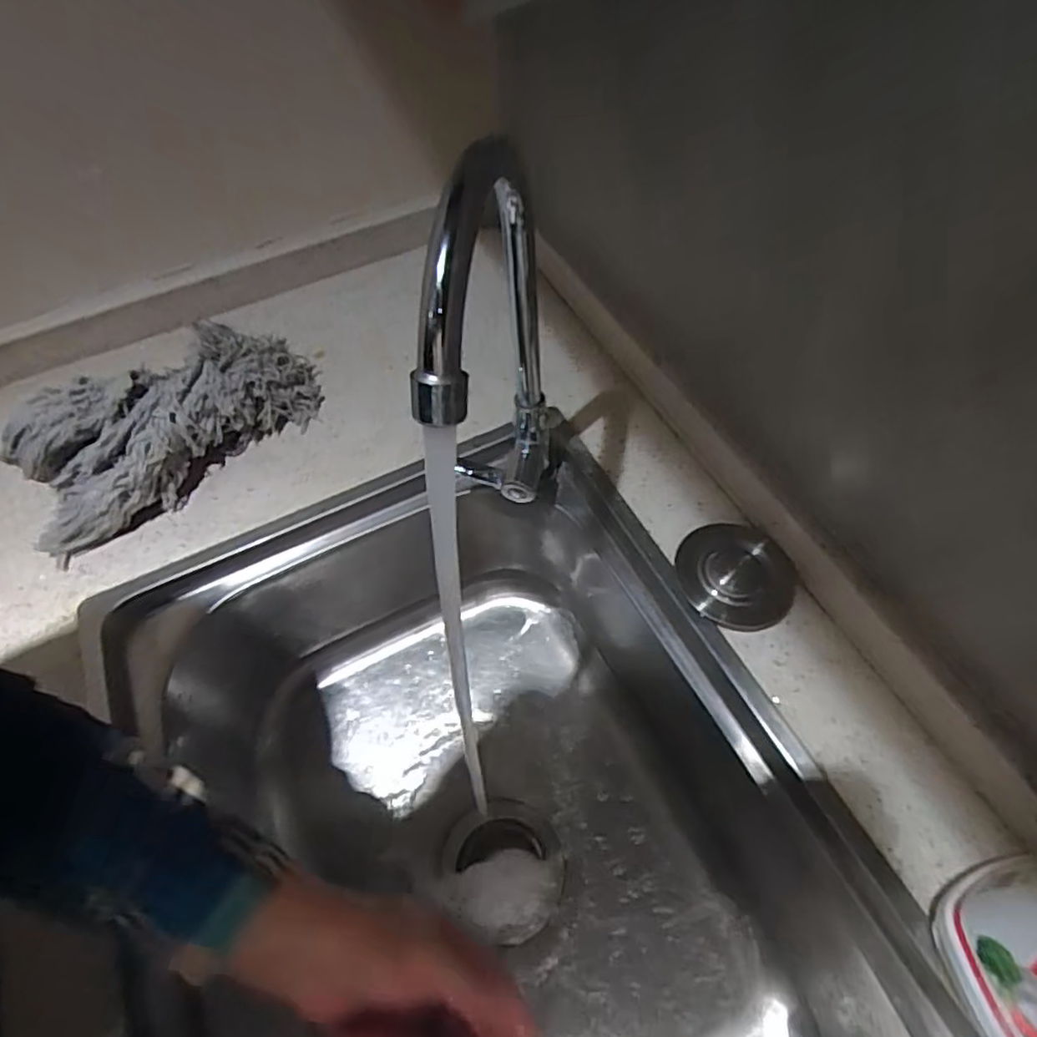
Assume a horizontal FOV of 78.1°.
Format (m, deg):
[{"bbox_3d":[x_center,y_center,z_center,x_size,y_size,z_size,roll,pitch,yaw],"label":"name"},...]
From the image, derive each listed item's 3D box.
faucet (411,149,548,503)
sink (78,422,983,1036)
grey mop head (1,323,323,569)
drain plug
[{"bbox_3d":[-0.012,-0.055,0.388,0.054,0.284,0.165,-3,59,1],"label":"faucet"},{"bbox_3d":[-0.014,0.252,0.472,0.426,0.197,0.591,-24,59,-11],"label":"sink"},{"bbox_3d":[-0.299,-0.084,0.549,0.259,0.086,0.097,-35,62,-17],"label":"grey mop head"},{"bbox_3d":[0.161,0.040,0.476,0.082,0.024,0.083,4,58,7],"label":"drain plug"}]

